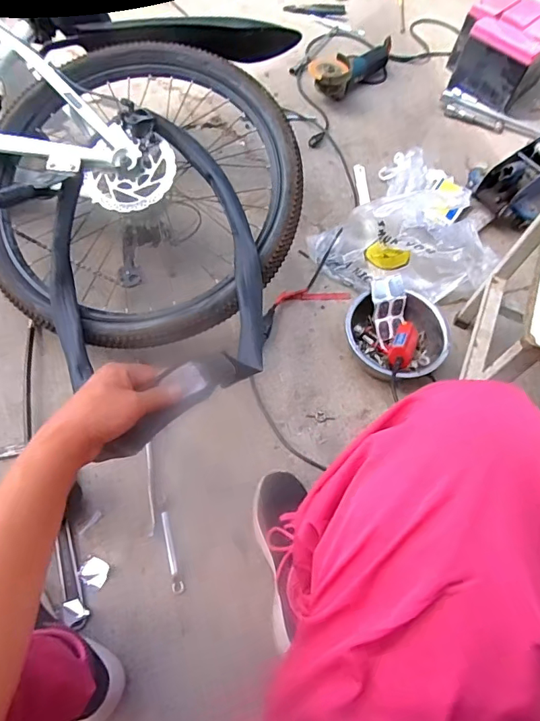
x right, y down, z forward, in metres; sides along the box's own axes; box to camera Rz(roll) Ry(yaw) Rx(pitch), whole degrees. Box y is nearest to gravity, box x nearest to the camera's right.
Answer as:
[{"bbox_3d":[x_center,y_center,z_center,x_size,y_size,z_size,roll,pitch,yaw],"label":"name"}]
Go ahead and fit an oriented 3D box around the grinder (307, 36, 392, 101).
[{"bbox_3d":[0.240,-0.786,1.261,0.353,0.085,0.092,-37,71,-22],"label":"grinder"}]

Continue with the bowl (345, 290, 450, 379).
[{"bbox_3d":[0.225,-0.034,0.864,0.182,0.085,0.170,2,61,-3],"label":"bowl"}]

